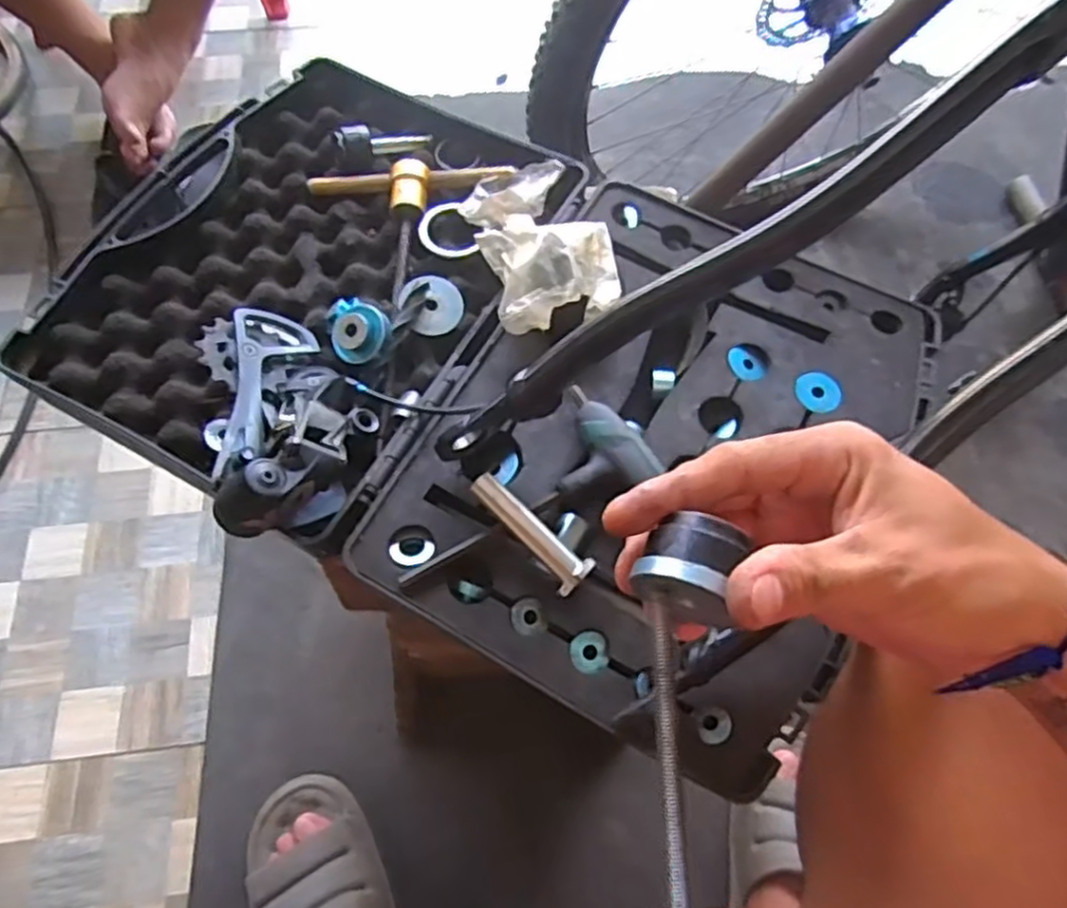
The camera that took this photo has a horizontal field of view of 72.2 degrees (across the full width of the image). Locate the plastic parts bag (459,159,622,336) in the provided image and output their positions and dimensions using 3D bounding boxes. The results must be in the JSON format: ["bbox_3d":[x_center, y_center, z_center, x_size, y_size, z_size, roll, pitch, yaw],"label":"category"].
[{"bbox_3d":[0.005,-0.144,0.484,0.087,0.034,0.145,-15,65,-8],"label":"plastic parts bag"}]

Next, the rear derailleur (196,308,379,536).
[{"bbox_3d":[-0.141,-0.018,0.422,0.090,0.070,0.159,-19,47,-10],"label":"rear derailleur"}]

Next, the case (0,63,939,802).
[{"bbox_3d":[-0.031,-0.079,0.448,0.504,0.072,0.326,26,66,12],"label":"case"}]

